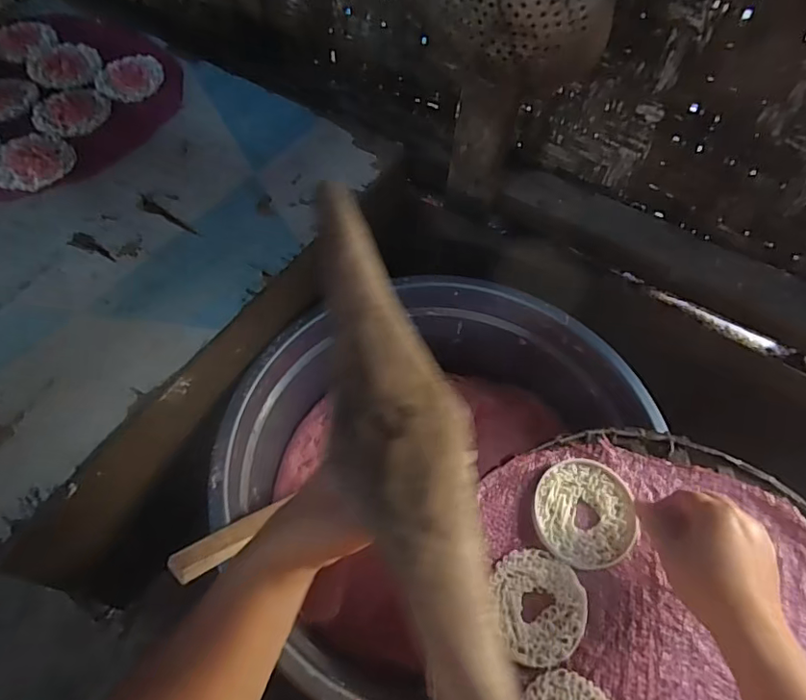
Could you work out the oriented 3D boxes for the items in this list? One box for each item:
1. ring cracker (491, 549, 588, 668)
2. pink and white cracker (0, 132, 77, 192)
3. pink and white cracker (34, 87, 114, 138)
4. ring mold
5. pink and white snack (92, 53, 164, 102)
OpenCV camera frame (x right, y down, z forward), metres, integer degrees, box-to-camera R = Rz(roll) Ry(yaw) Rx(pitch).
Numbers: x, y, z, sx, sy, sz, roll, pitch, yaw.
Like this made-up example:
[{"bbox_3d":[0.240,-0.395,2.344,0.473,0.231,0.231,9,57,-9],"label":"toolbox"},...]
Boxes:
[{"bbox_3d":[0.106,0.195,0.411,0.070,0.005,0.079,-1,58,-5],"label":"ring cracker"},{"bbox_3d":[-0.385,-0.200,0.555,0.076,0.008,0.084,-24,62,-18],"label":"pink and white cracker"},{"bbox_3d":[-0.374,-0.268,0.604,0.070,0.009,0.081,34,62,17],"label":"pink and white cracker"},{"bbox_3d":[0.151,0.135,0.450,0.086,0.011,0.092,2,58,-3],"label":"ring mold"},{"bbox_3d":[-0.326,-0.325,0.643,0.079,0.017,0.072,2,58,-3],"label":"pink and white snack"}]

